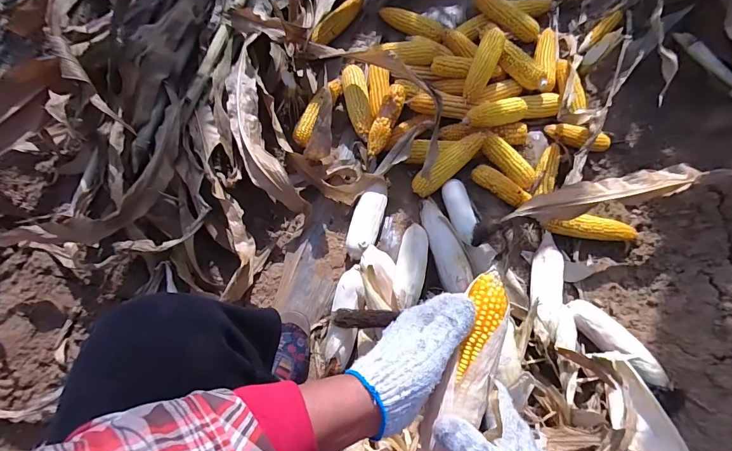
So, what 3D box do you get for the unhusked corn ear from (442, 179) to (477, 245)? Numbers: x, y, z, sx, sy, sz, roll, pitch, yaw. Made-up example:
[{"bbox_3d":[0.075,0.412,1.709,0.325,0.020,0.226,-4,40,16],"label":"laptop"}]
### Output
[{"bbox_3d":[0.193,-0.032,0.762,0.042,0.037,0.167,-5,49,-1],"label":"unhusked corn ear"}]

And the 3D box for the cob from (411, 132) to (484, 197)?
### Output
[{"bbox_3d":[0.179,-0.137,0.808,0.186,0.041,0.052,-41,75,2],"label":"cob"}]

